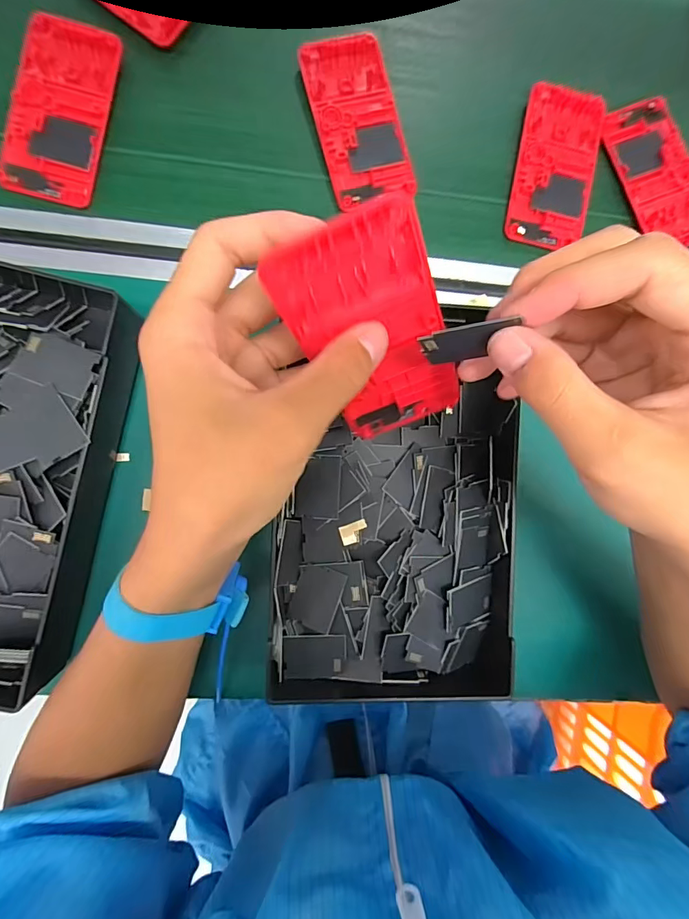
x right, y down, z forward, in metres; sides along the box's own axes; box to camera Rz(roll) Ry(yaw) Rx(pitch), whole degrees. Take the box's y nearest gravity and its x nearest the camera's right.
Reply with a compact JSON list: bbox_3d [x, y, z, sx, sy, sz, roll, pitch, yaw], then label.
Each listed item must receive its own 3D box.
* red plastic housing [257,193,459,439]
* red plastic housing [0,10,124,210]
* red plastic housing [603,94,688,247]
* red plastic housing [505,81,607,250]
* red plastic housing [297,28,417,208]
[{"bbox_3d":[0.016,-0.051,0.201,0.061,0.118,0.013,-19,54,13],"label":"red plastic housing"},{"bbox_3d":[-0.199,-0.241,0.305,0.064,0.012,0.121,14,88,-5],"label":"red plastic housing"},{"bbox_3d":[0.253,-0.227,0.352,0.061,0.010,0.120,-26,91,-6],"label":"red plastic housing"},{"bbox_3d":[0.164,-0.225,0.341,0.060,0.010,0.122,12,87,-6],"label":"red plastic housing"},{"bbox_3d":[0.010,-0.251,0.328,0.061,0.012,0.120,-16,90,-6],"label":"red plastic housing"}]

